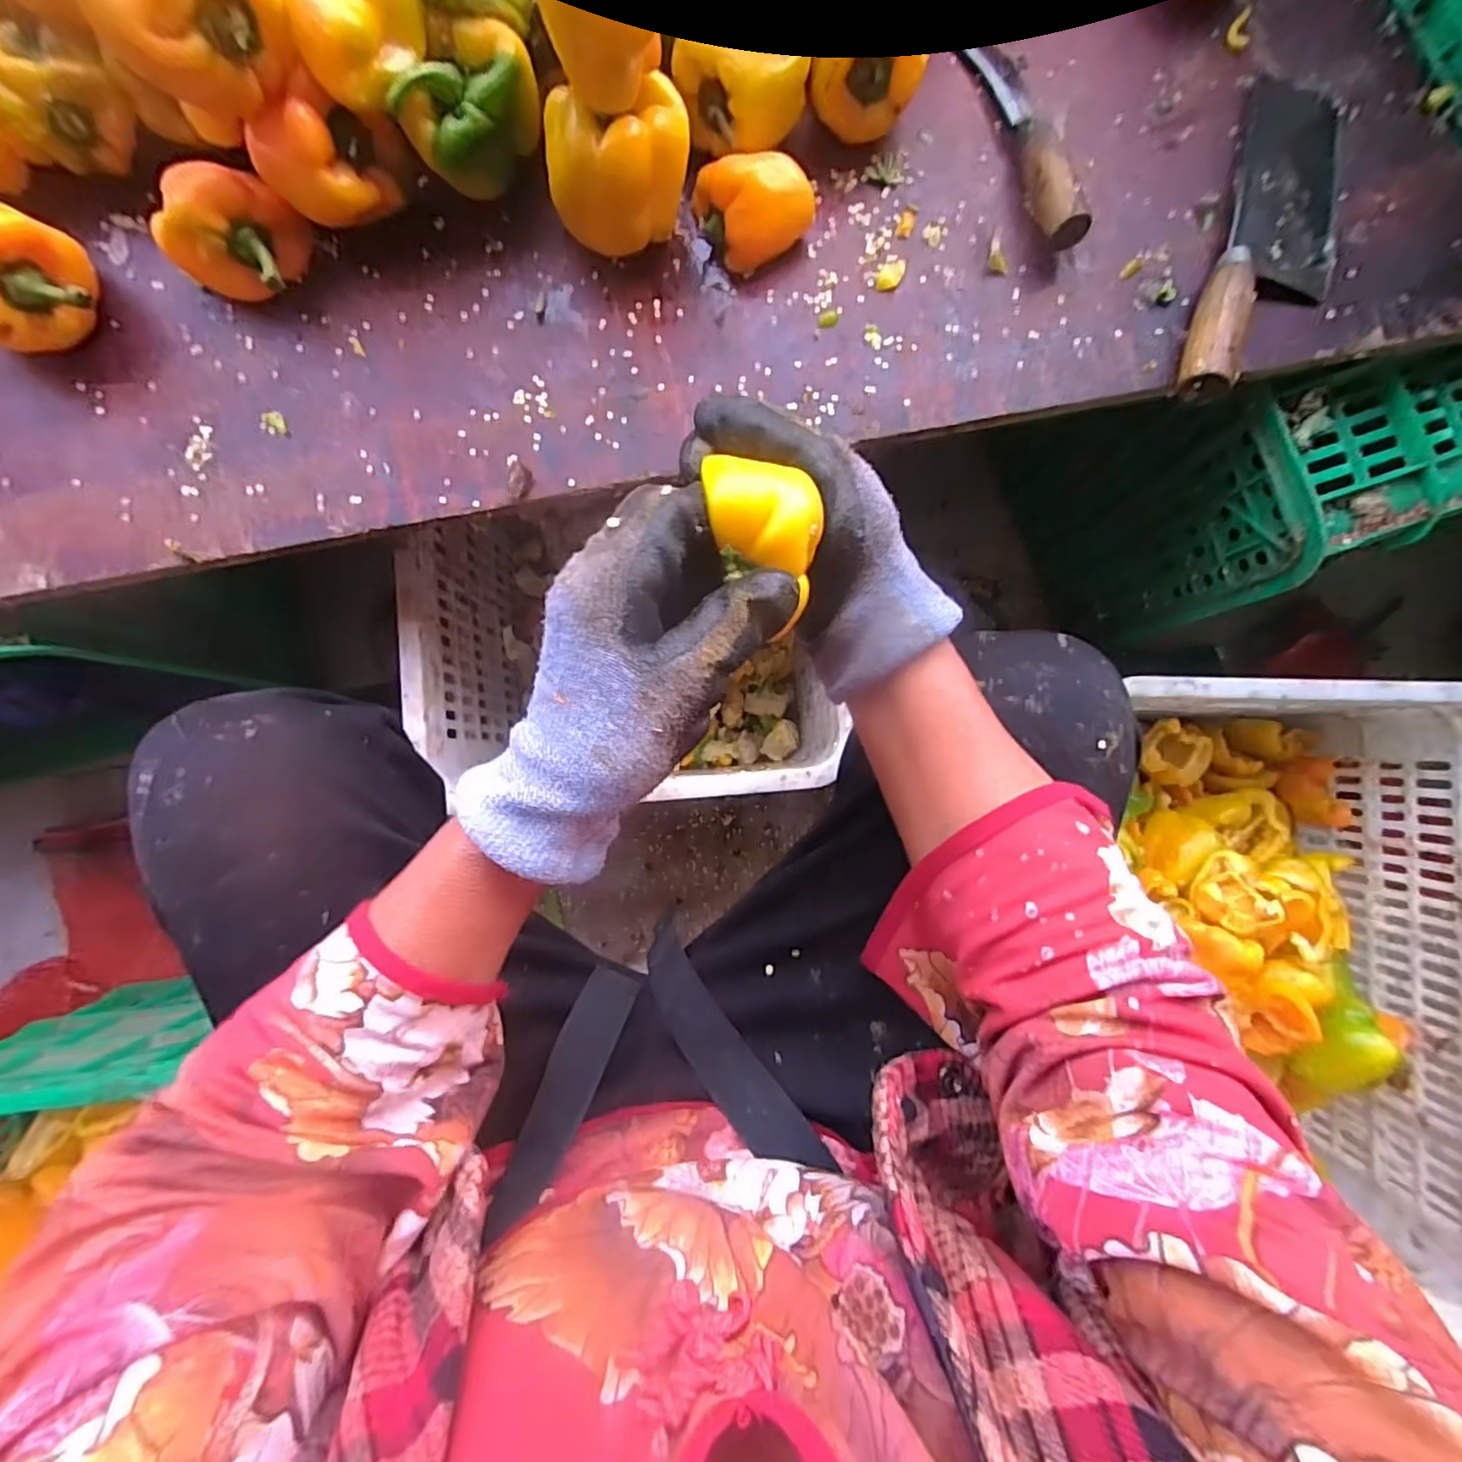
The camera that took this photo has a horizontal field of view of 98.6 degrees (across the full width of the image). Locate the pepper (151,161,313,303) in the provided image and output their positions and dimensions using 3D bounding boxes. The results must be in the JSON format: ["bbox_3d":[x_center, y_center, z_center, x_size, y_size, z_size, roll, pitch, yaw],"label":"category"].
[{"bbox_3d":[-0.322,-0.318,0.404,0.071,0.061,0.059,13,85,2],"label":"pepper"}]

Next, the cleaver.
[{"bbox_3d":[0.361,-0.323,0.409,0.079,0.029,0.245,19,85,2],"label":"cleaver"}]

